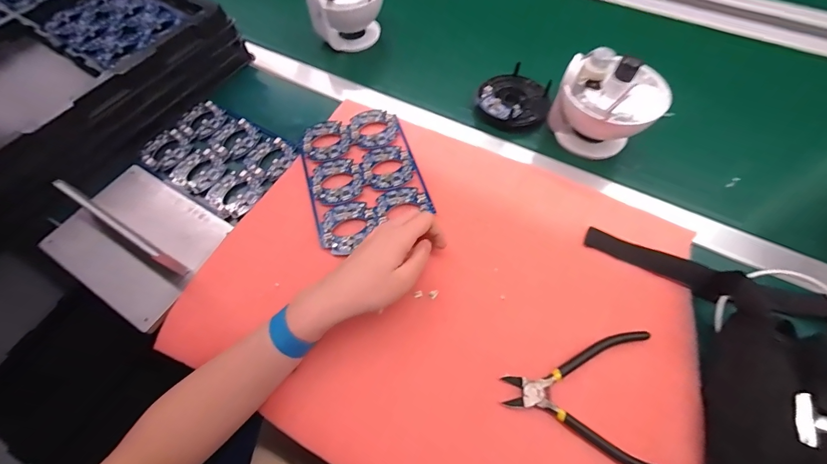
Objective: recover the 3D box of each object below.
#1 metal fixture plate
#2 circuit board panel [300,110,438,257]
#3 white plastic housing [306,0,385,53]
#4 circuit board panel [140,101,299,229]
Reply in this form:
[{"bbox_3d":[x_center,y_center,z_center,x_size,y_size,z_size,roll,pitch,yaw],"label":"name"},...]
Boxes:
[{"bbox_3d":[-0.327,-0.002,0.406,0.195,0.054,0.141,26,62,17],"label":"metal fixture plate"},{"bbox_3d":[-0.065,-0.075,0.446,0.138,0.004,0.193,-17,63,-7],"label":"circuit board panel"},{"bbox_3d":[-0.101,-0.355,0.560,0.110,0.110,0.070,0,62,2],"label":"white plastic housing"},{"bbox_3d":[-0.267,-0.106,0.479,0.193,0.011,0.131,28,67,16],"label":"circuit board panel"}]

